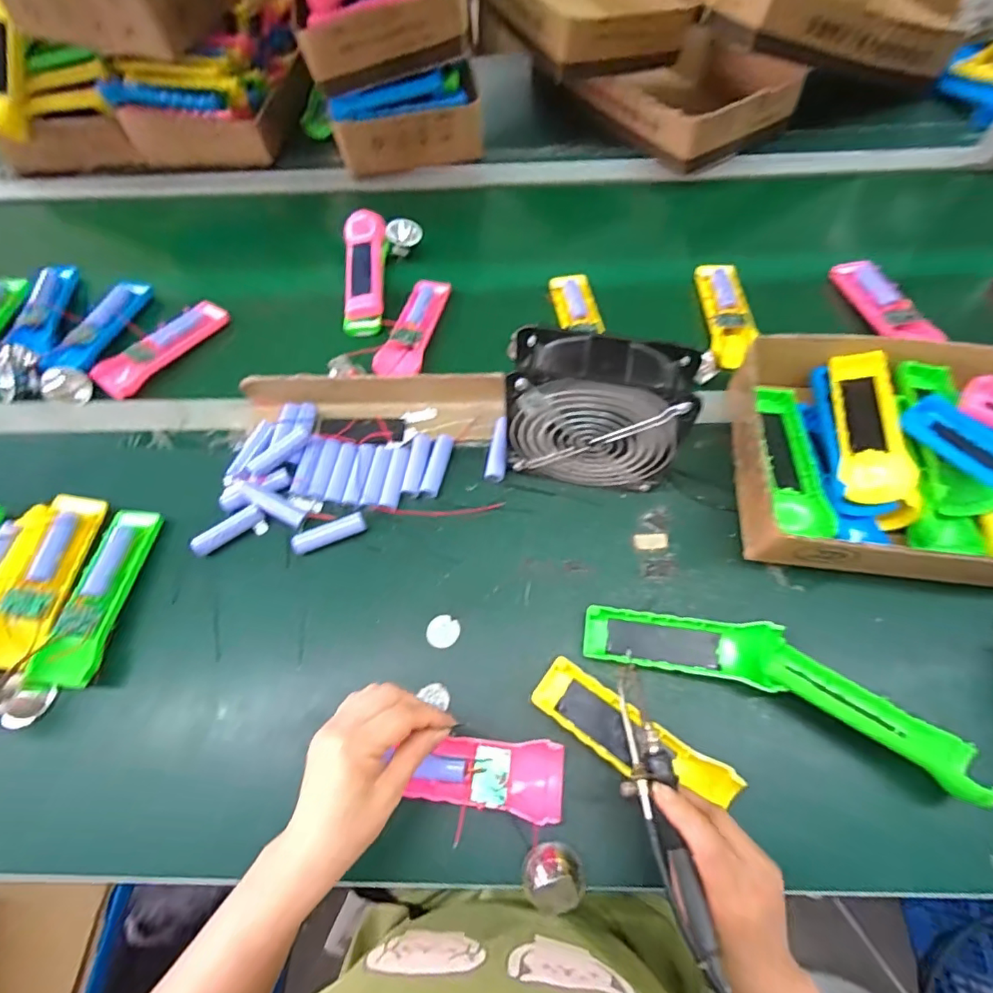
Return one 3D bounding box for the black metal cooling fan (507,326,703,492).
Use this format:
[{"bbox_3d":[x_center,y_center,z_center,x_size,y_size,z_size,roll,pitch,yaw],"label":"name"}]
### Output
[{"bbox_3d":[0.086,-0.069,0.449,0.149,0.150,0.063,10,64,8],"label":"black metal cooling fan"}]

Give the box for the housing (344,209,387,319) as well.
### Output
[{"bbox_3d":[-0.166,-0.293,0.632,0.047,0.028,0.154,-4,65,1],"label":"housing"}]

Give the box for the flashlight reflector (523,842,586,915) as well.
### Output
[{"bbox_3d":[0.041,0.263,0.351,0.042,0.026,0.035,6,66,6],"label":"flashlight reflector"}]

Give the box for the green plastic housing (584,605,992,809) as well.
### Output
[{"bbox_3d":[0.215,0.142,0.400,0.293,0.037,0.074,18,66,12],"label":"green plastic housing"}]

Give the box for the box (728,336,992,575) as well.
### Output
[{"bbox_3d":[0.438,-0.033,0.454,0.422,0.084,0.237,1,65,3],"label":"box"}]

